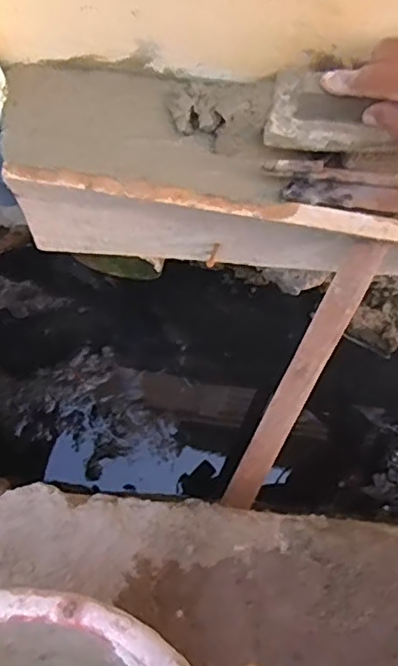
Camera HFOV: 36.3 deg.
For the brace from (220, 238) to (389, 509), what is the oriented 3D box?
[{"bbox_3d":[0.096,0.051,0.589,0.031,0.013,0.309,25,113,6],"label":"brace"}]

